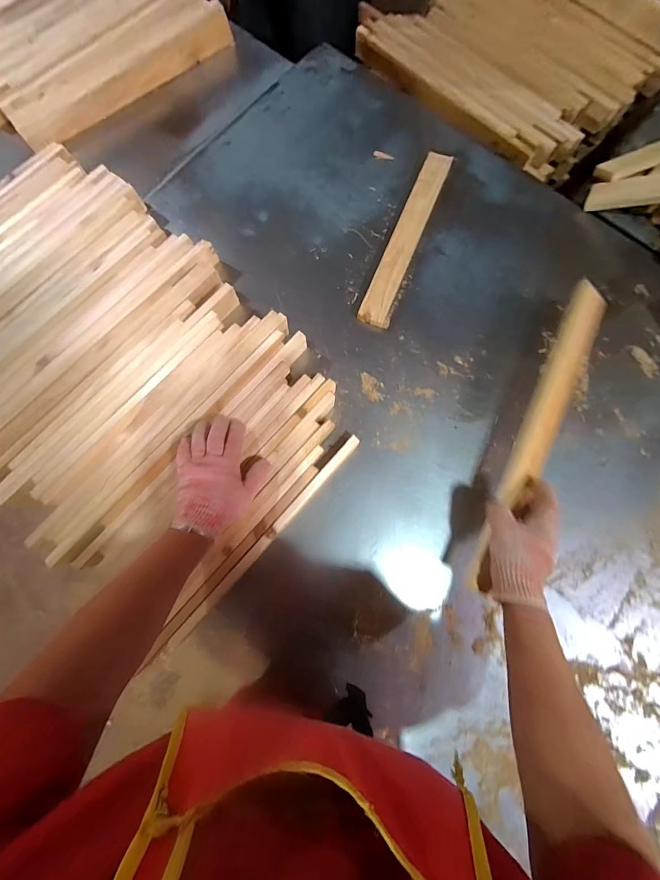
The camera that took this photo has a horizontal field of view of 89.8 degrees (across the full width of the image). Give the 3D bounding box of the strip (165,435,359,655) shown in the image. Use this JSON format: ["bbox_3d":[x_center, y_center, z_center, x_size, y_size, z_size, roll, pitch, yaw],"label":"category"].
[{"bbox_3d":[-0.094,0.150,0.501,0.022,0.012,0.403,41,82,8],"label":"strip"}]

